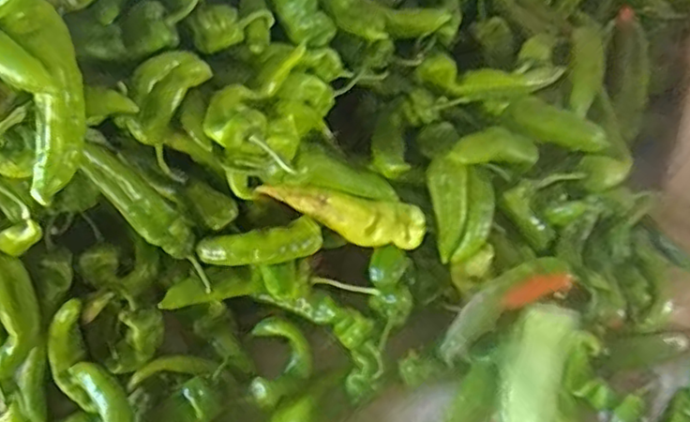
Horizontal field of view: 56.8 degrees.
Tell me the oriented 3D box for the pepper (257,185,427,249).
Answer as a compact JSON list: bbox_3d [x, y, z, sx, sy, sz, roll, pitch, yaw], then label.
[{"bbox_3d":[-0.001,0.003,0.720,0.184,0.037,0.047,16,60,-7],"label":"pepper"}]

